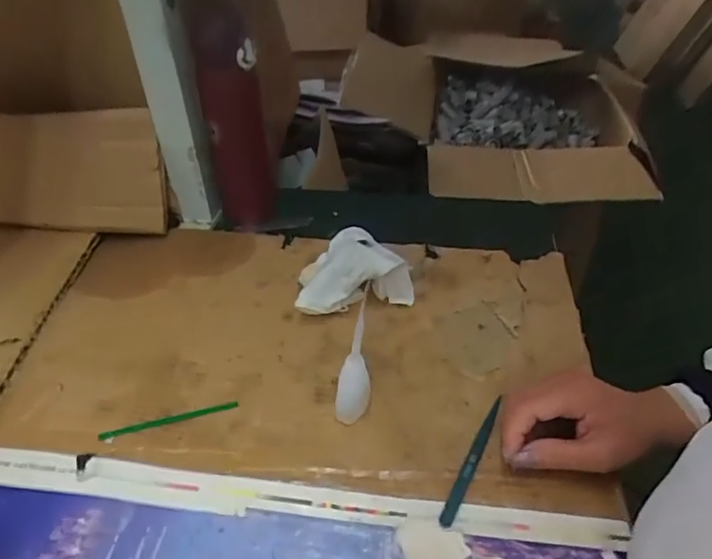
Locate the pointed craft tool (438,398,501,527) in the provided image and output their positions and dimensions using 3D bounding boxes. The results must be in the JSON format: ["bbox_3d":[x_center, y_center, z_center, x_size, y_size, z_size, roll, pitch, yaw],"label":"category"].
[{"bbox_3d":[0.090,0.135,0.408,0.010,0.009,0.116,21,45,22],"label":"pointed craft tool"}]

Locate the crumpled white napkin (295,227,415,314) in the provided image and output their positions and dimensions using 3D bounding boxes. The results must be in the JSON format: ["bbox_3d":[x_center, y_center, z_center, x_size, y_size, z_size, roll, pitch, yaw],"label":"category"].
[{"bbox_3d":[-0.006,-0.014,0.535,0.114,0.057,0.092,-8,42,-10],"label":"crumpled white napkin"}]

